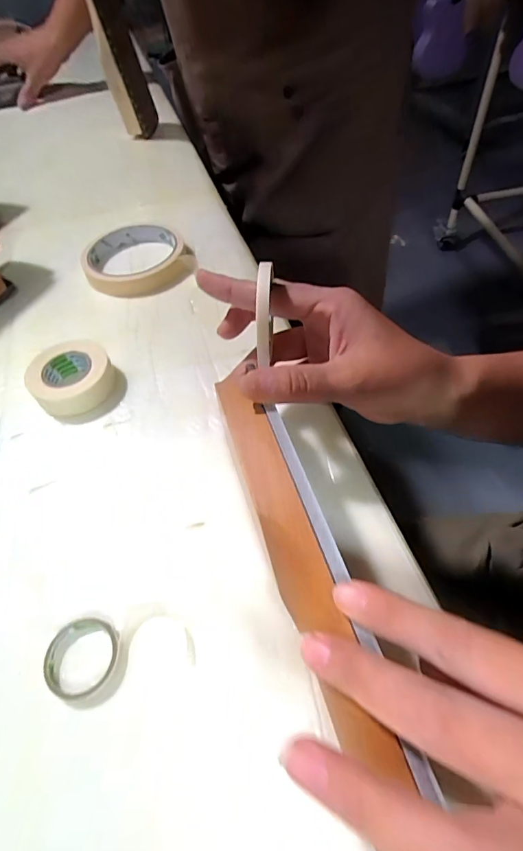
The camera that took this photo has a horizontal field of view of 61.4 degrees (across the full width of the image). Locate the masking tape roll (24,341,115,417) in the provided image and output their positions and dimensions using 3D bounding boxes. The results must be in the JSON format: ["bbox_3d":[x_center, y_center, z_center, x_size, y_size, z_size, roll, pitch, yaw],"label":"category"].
[{"bbox_3d":[-0.134,-0.035,0.310,0.054,0.023,0.052,-3,53,4],"label":"masking tape roll"}]

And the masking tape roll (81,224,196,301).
[{"bbox_3d":[-0.111,-0.152,0.400,0.093,0.018,0.093,-3,53,4],"label":"masking tape roll"}]

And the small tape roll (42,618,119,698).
[{"bbox_3d":[-0.085,0.110,0.210,0.033,0.007,0.034,-3,53,4],"label":"small tape roll"}]

